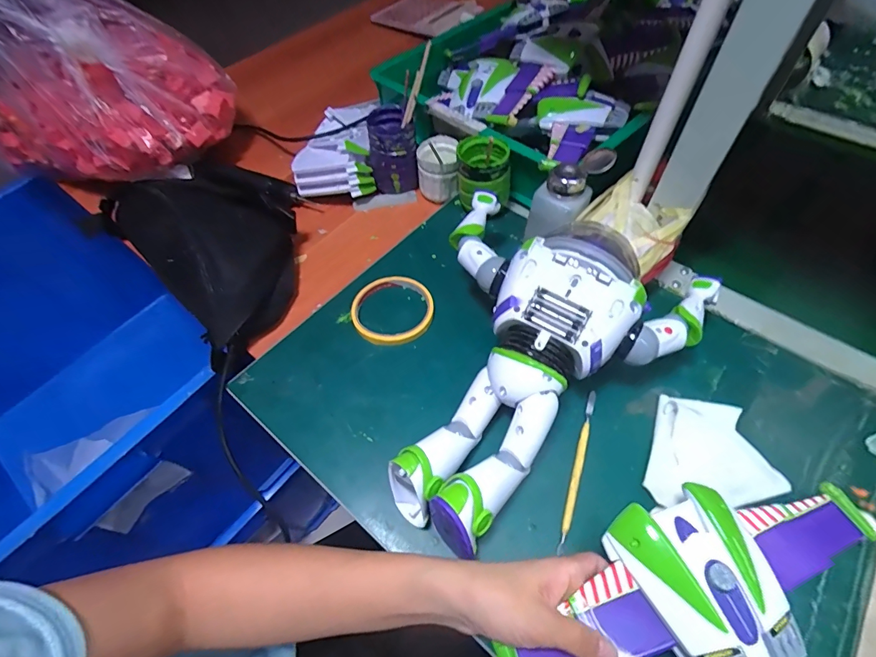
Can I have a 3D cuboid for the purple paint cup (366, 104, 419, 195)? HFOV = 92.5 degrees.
[{"bbox_3d":[-0.063,-0.237,0.568,0.061,0.095,0.064,-2,56,3],"label":"purple paint cup"}]

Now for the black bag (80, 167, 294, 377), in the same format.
[{"bbox_3d":[-0.250,-0.115,0.501,0.234,0.072,0.207,36,66,24],"label":"black bag"}]

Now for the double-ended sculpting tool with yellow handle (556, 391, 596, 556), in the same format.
[{"bbox_3d":[0.125,0.120,0.371,0.008,0.004,0.144,16,59,14],"label":"double-ended sculpting tool with yellow handle"}]

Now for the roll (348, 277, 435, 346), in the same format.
[{"bbox_3d":[-0.050,-0.021,0.463,0.089,0.017,0.085,-2,56,3],"label":"roll"}]

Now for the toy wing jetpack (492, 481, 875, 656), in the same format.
[{"bbox_3d":[0.179,0.168,0.280,0.286,0.033,0.104,-15,56,-11],"label":"toy wing jetpack"}]

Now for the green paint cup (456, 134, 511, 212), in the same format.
[{"bbox_3d":[0.057,-0.185,0.525,0.062,0.092,0.065,-2,56,3],"label":"green paint cup"}]

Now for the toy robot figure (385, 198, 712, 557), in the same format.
[{"bbox_3d":[0.067,-0.004,0.393,0.343,0.106,0.233,-35,60,-19],"label":"toy robot figure"}]

